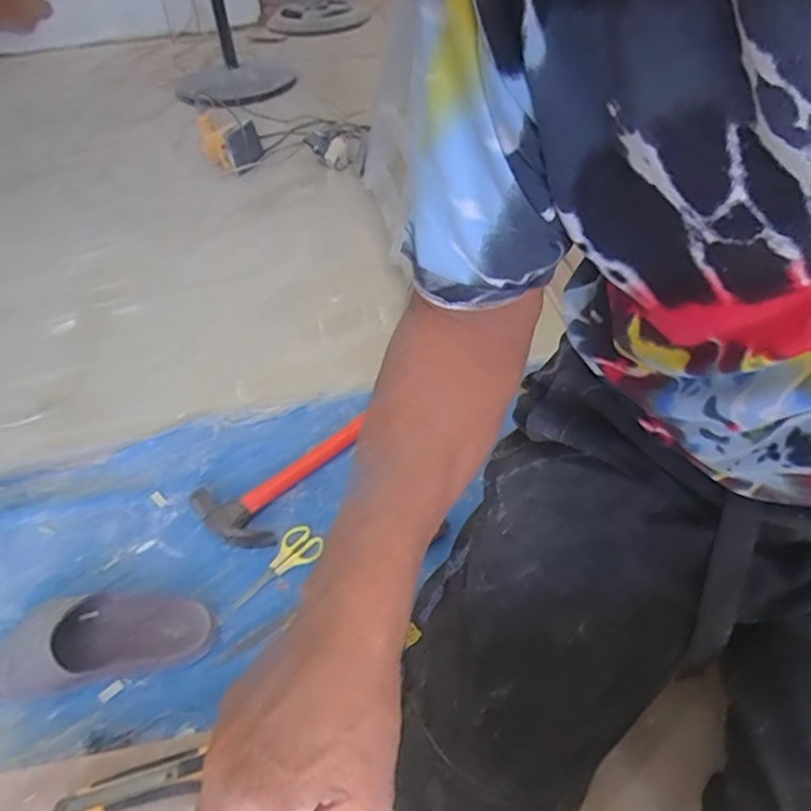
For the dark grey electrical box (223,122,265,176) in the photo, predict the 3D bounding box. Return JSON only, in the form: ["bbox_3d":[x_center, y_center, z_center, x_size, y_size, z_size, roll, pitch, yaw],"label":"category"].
[{"bbox_3d":[-0.411,-0.662,1.559,0.047,0.091,0.116,17,49,21],"label":"dark grey electrical box"}]

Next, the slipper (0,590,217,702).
[{"bbox_3d":[-0.343,0.247,0.666,0.251,0.058,0.109,-13,45,-7],"label":"slipper"}]

